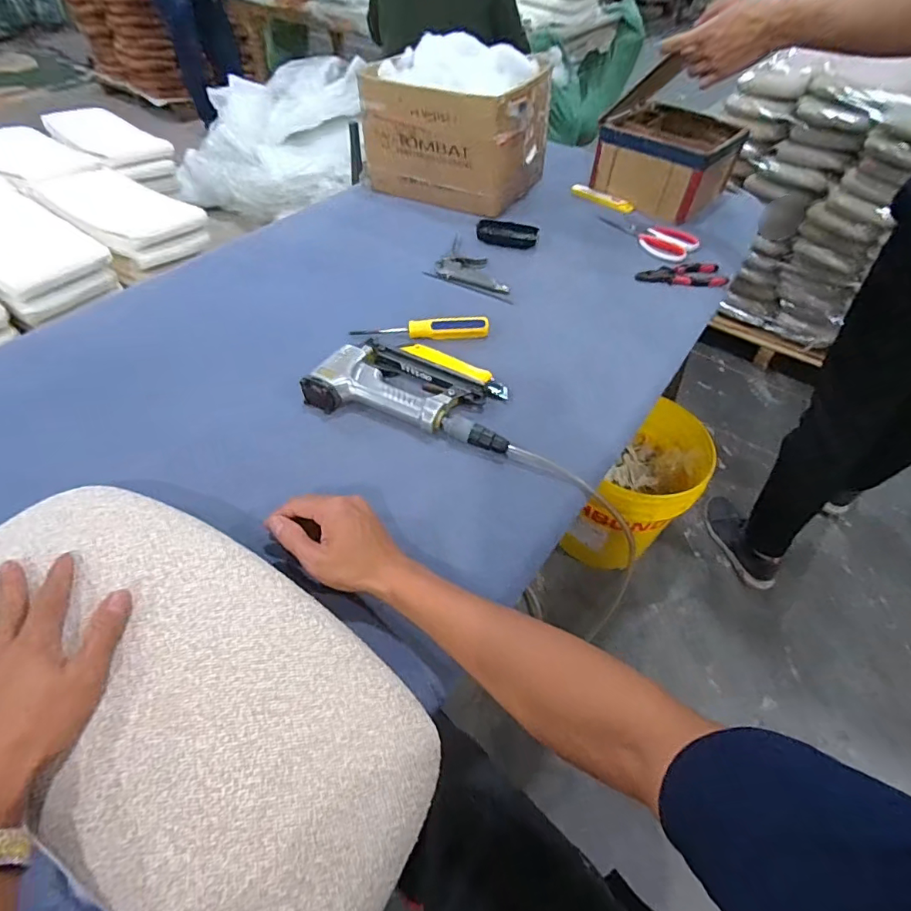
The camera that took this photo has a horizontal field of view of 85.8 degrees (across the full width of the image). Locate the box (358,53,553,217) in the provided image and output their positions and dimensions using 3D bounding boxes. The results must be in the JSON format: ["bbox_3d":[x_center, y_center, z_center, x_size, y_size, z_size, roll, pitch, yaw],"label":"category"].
[{"bbox_3d":[0.000,-0.630,0.961,0.298,0.190,0.222,25,53,18],"label":"box"}]

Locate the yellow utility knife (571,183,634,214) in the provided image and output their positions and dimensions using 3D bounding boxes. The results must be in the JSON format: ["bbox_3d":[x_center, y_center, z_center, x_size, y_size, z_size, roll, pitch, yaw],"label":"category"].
[{"bbox_3d":[0.297,-0.526,0.999,0.134,0.020,0.025,33,56,23],"label":"yellow utility knife"}]

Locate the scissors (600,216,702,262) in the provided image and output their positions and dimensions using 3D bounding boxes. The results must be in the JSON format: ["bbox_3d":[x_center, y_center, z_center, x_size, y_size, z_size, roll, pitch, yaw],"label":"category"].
[{"bbox_3d":[0.347,-0.400,0.899,0.178,0.014,0.106,24,53,17],"label":"scissors"}]

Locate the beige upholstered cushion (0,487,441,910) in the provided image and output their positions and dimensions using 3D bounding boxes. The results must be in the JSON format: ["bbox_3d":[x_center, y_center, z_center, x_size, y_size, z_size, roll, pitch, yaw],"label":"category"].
[{"bbox_3d":[-0.220,0.172,0.365,0.424,0.053,0.216,21,52,15],"label":"beige upholstered cushion"}]

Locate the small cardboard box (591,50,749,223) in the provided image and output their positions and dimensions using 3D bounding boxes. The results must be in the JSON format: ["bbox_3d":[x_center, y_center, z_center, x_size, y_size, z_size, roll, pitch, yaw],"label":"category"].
[{"bbox_3d":[0.435,-0.614,1.009,0.226,0.141,0.247,33,56,23],"label":"small cardboard box"}]

